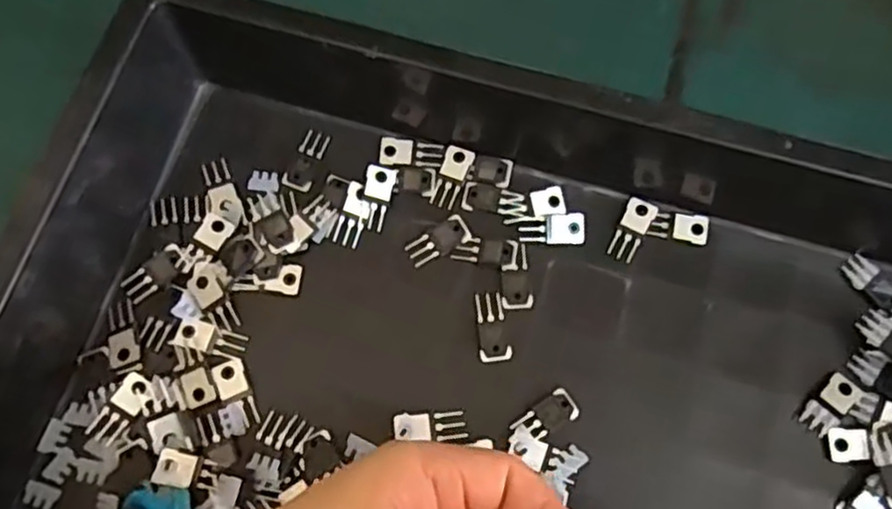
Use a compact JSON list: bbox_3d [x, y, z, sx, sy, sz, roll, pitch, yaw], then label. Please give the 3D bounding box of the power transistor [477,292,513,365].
[{"bbox_3d":[0.024,0.037,0.358,0.016,0.004,0.034,-4,72,-1],"label":"power transistor"}]

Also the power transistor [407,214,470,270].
[{"bbox_3d":[-0.004,-0.007,0.371,0.032,0.004,0.016,-31,75,-10],"label":"power transistor"}]

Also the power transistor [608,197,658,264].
[{"bbox_3d":[0.100,-0.014,0.373,0.015,0.004,0.034,24,73,7],"label":"power transistor"}]

